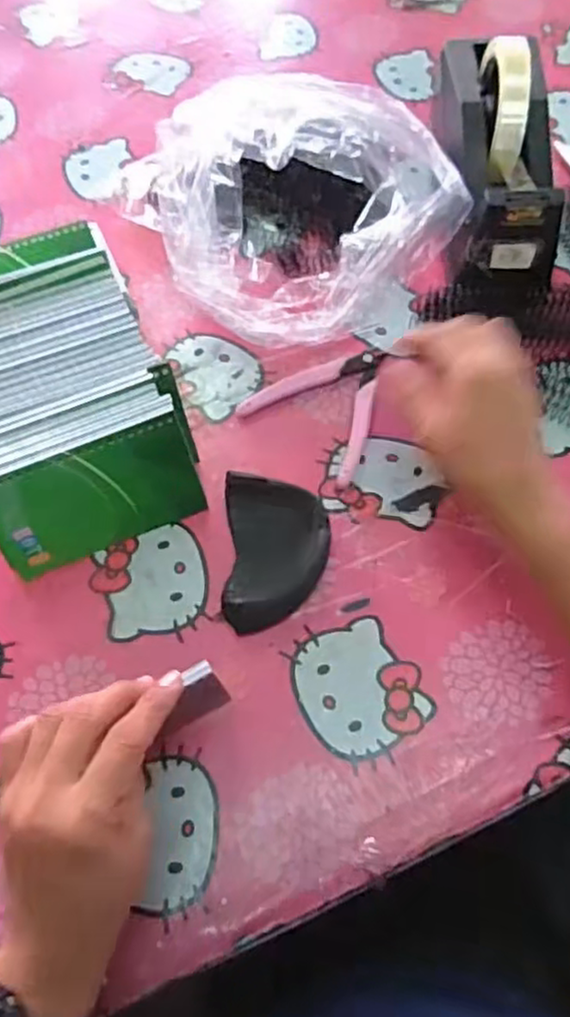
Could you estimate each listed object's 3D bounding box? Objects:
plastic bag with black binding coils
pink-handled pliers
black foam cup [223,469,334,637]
[{"bbox_3d":[0.013,-0.213,0.516,0.182,0.121,0.172,41,72,19],"label":"plastic bag with black binding coils"},{"bbox_3d":[0.037,-0.083,0.504,0.099,0.012,0.113,35,70,17],"label":"pink-handled pliers"},{"bbox_3d":[-0.005,0.028,0.446,0.066,0.030,0.097,1,64,2],"label":"black foam cup"}]

